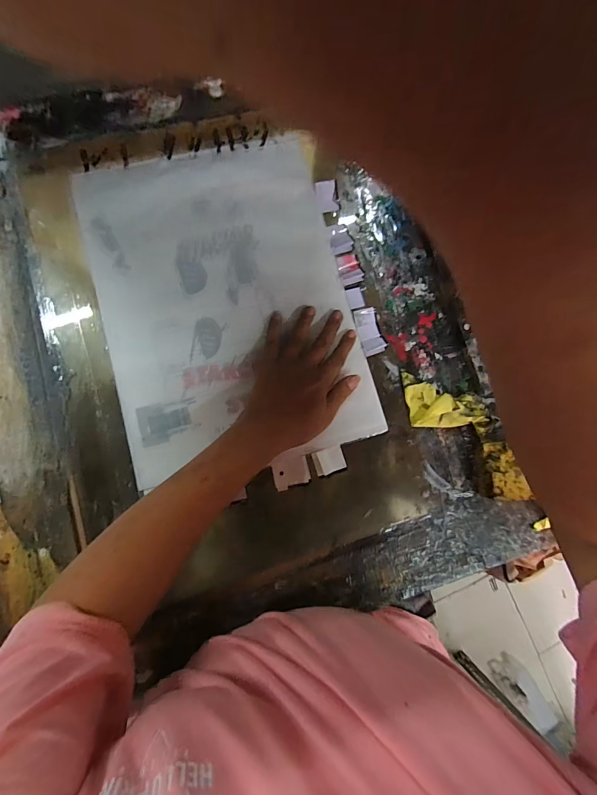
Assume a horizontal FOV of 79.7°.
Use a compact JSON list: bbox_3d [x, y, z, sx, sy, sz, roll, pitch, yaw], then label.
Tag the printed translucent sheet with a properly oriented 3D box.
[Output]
[{"bbox_3d":[-0.088,-0.121,0.449,0.298,0.006,0.406,-14,84,-8],"label":"printed translucent sheet"}]

